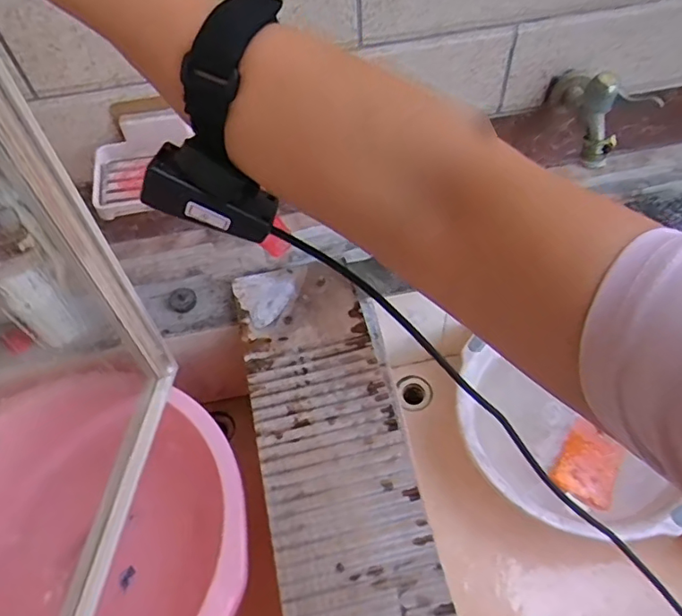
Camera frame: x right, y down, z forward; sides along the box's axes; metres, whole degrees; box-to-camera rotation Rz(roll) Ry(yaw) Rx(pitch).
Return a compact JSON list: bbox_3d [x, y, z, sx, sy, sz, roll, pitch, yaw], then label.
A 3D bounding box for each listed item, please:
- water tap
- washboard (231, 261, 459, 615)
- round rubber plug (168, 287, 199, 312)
[{"bbox_3d":[0.268,-0.204,0.581,0.053,0.103,0.105,-7,56,-1],"label":"water tap"},{"bbox_3d":[-0.001,0.187,0.595,0.165,0.017,0.551,-12,56,-4],"label":"washboard"},{"bbox_3d":[-0.222,-0.011,0.763,0.033,0.019,0.036,-5,56,0],"label":"round rubber plug"}]

